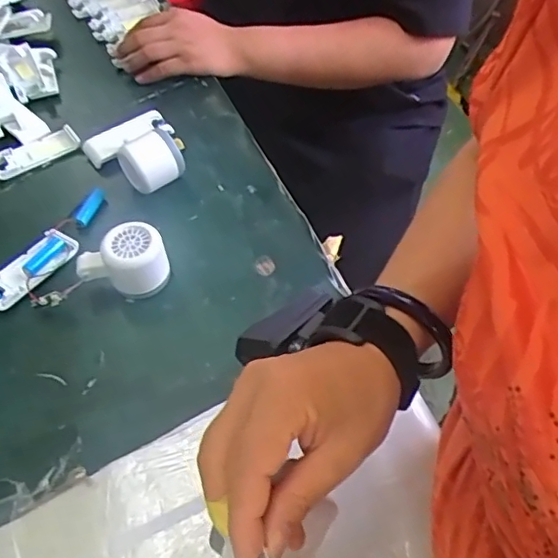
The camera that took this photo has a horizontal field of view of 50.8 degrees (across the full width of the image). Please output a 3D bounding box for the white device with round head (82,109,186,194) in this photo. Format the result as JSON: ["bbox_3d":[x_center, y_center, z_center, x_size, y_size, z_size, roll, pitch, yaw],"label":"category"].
[{"bbox_3d":[-0.156,-0.154,0.679,0.104,0.042,0.121,-32,58,-22],"label":"white device with round head"}]

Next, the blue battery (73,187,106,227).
[{"bbox_3d":[-0.210,-0.078,0.645,0.020,0.015,0.051,12,53,11],"label":"blue battery"}]

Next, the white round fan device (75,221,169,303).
[{"bbox_3d":[-0.147,-0.019,0.571,0.087,0.052,0.062,8,57,3],"label":"white round fan device"}]

